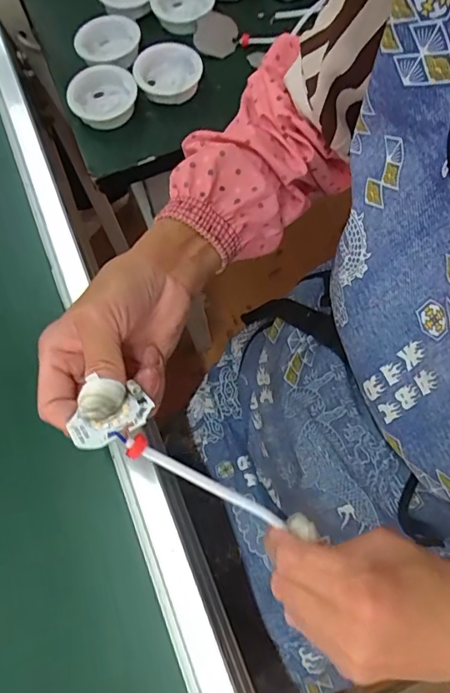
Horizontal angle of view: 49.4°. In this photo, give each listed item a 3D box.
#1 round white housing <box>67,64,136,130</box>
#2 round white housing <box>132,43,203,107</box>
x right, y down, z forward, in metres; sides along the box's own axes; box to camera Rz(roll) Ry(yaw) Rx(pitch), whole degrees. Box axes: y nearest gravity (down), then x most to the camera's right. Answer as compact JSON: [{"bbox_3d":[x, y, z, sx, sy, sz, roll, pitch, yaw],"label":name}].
[{"bbox_3d":[-0.125,-0.258,0.504,0.068,0.028,0.057,-20,69,-5],"label":"round white housing"},{"bbox_3d":[-0.057,-0.286,0.513,0.070,0.030,0.058,-19,69,-5],"label":"round white housing"}]

